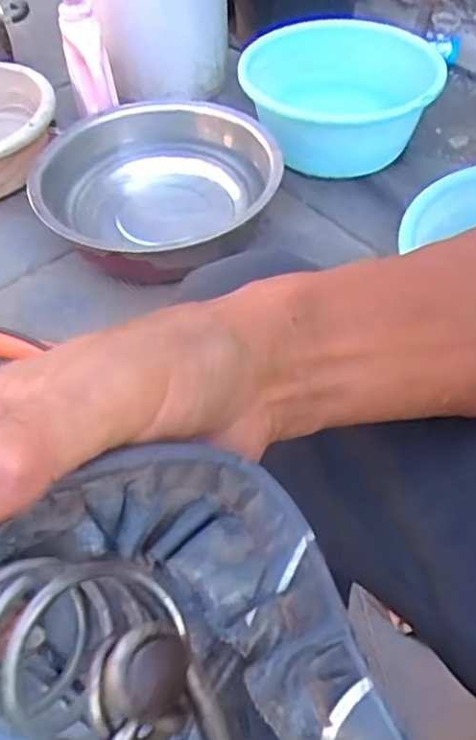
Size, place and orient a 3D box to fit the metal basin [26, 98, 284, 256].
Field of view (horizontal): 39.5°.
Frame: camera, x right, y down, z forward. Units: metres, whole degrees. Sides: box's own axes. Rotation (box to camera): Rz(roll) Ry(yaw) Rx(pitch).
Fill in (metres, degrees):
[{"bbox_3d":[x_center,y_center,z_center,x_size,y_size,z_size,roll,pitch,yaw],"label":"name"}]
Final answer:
[{"bbox_3d":[-0.117,-0.297,1.054,0.377,0.124,0.369,0,50,2],"label":"metal basin"}]

